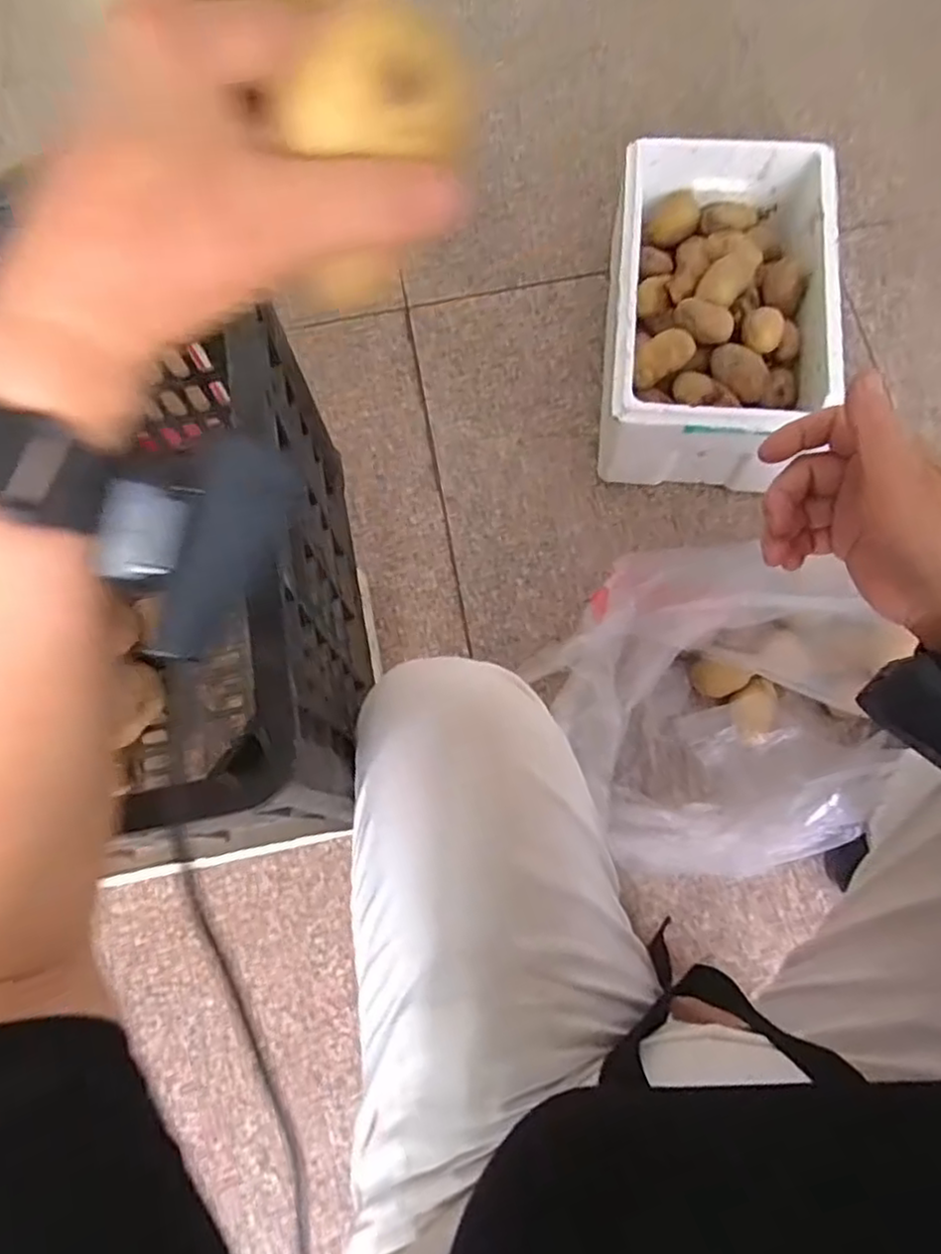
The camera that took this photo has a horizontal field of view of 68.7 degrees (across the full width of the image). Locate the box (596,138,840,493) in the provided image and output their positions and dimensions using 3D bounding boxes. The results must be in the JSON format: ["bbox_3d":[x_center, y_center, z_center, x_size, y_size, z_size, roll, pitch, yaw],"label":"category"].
[{"bbox_3d":[0.301,-0.397,0.852,0.243,0.145,0.416,6,75,5],"label":"box"}]

